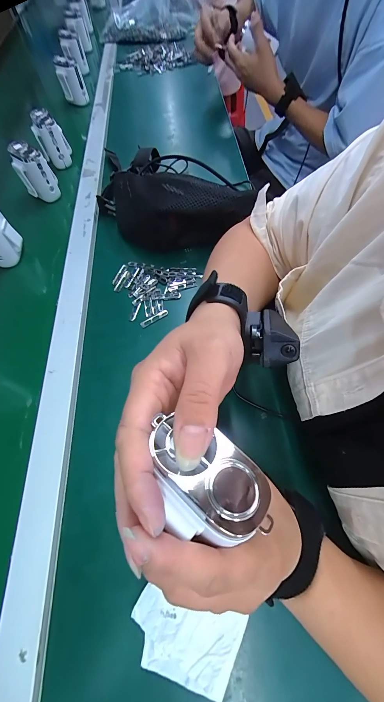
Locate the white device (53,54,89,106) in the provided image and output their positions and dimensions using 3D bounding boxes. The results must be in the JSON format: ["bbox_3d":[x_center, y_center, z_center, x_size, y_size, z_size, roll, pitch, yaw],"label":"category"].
[{"bbox_3d":[-0.321,-0.710,0.707,0.065,0.084,0.069,-22,64,-9],"label":"white device"}]

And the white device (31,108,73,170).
[{"bbox_3d":[-0.296,-0.441,0.555,0.060,0.080,0.045,2,63,3],"label":"white device"}]

